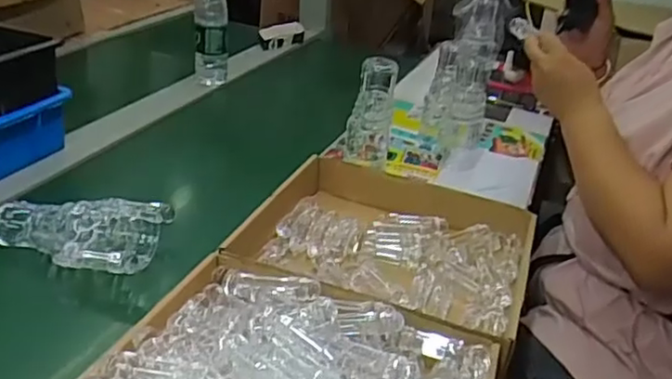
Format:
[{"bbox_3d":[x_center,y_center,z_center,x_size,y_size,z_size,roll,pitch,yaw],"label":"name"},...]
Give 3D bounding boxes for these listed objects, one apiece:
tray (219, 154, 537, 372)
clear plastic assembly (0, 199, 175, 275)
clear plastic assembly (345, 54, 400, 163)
[{"bbox_3d":[0.073,0.063,0.778,0.313,0.064,0.316,15,29,15],"label":"tray"},{"bbox_3d":[-0.298,0.055,0.733,0.200,0.058,0.123,3,28,-7],"label":"clear plastic assembly"},{"bbox_3d":[0.053,-0.119,0.997,0.071,0.177,0.062,6,28,-2],"label":"clear plastic assembly"}]

